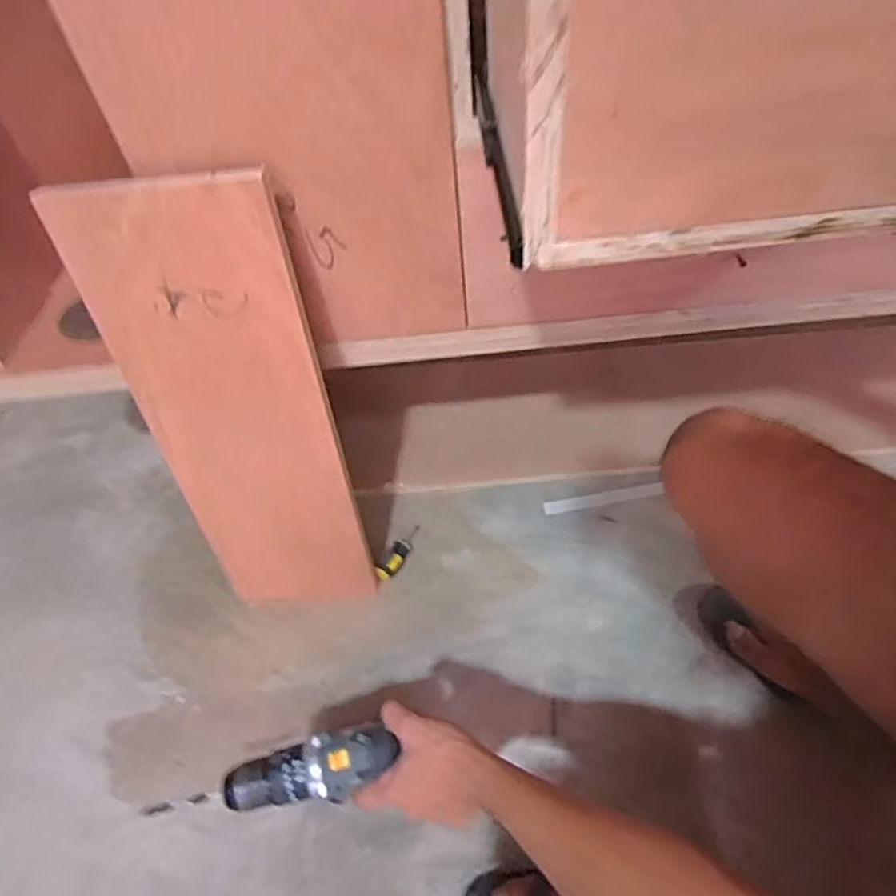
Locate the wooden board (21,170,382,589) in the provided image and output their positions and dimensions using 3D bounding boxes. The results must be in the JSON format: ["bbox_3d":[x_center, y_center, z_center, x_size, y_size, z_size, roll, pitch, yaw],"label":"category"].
[{"bbox_3d":[-0.232,-0.013,0.703,0.214,0.567,0.025,-4,41,4],"label":"wooden board"}]

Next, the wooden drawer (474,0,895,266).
[{"bbox_3d":[0.280,-0.265,0.384,0.484,0.147,0.224,-4,51,2],"label":"wooden drawer"}]

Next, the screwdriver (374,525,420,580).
[{"bbox_3d":[-0.072,0.150,0.918,0.030,0.030,0.105,16,54,18],"label":"screwdriver"}]

